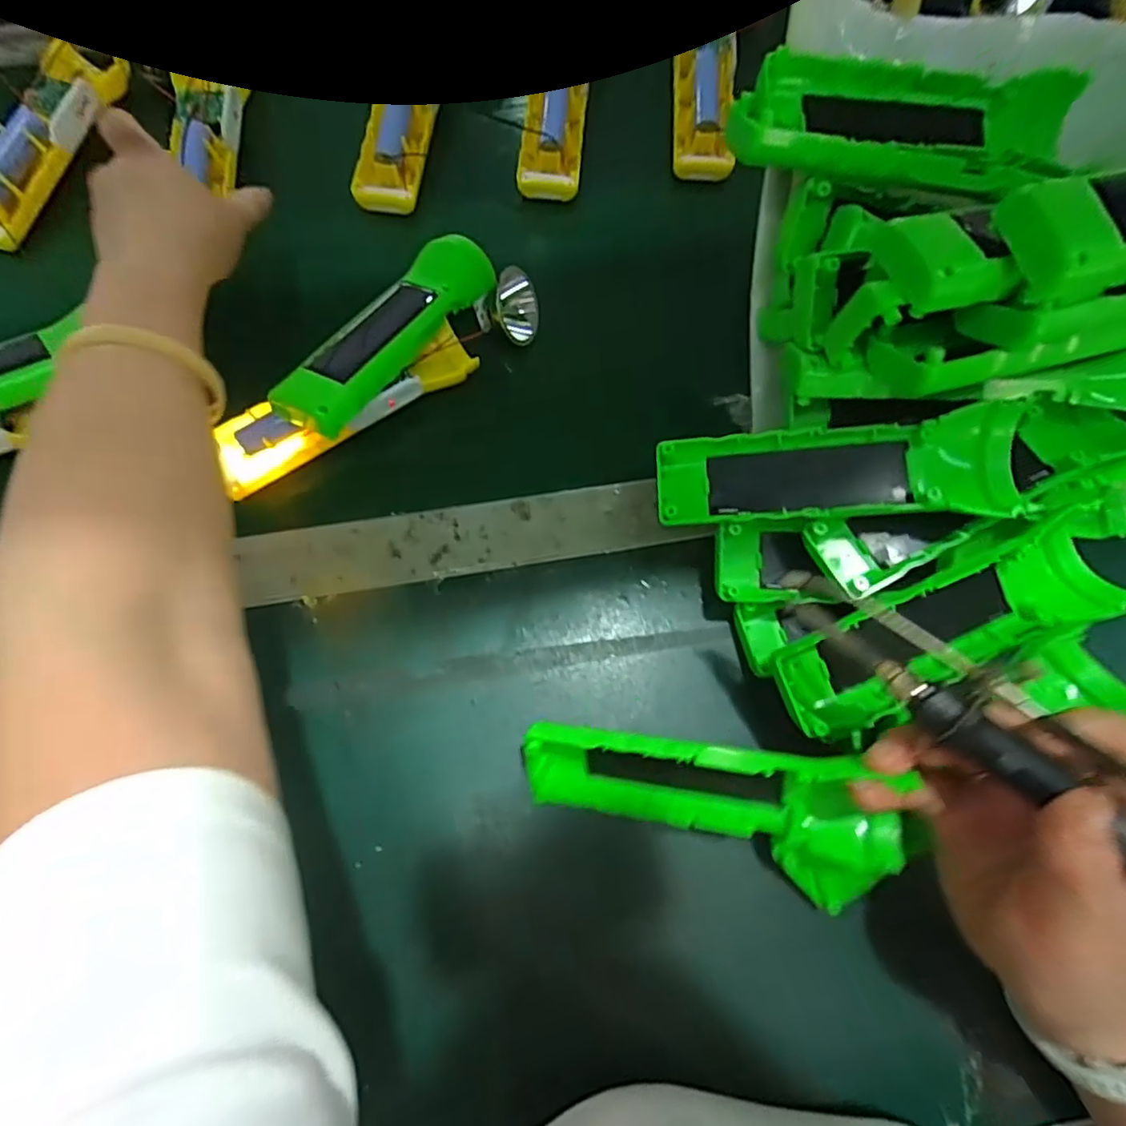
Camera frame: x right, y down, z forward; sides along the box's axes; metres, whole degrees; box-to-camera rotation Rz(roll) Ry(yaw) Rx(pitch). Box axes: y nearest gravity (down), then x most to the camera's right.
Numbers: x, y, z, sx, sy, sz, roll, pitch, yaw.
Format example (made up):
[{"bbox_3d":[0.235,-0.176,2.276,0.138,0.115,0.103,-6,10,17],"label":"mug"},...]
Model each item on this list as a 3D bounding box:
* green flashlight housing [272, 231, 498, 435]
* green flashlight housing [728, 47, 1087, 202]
[{"bbox_3d":[-0.098,-0.135,0.353,0.044,0.030,0.161,29,63,6],"label":"green flashlight housing"},{"bbox_3d":[0.162,-0.202,0.282,0.171,0.033,0.057,1,74,-2],"label":"green flashlight housing"}]

